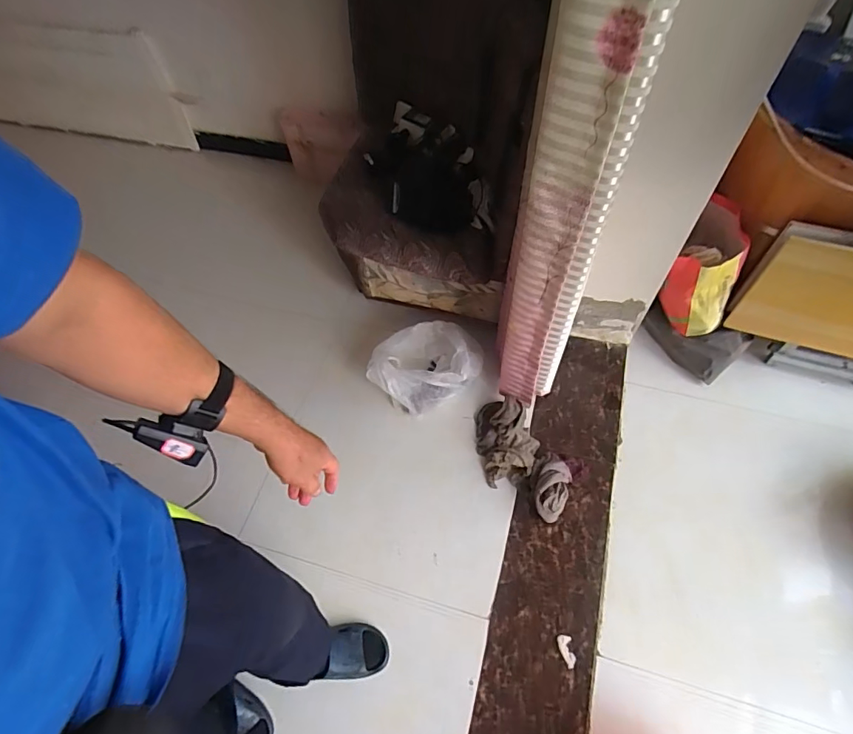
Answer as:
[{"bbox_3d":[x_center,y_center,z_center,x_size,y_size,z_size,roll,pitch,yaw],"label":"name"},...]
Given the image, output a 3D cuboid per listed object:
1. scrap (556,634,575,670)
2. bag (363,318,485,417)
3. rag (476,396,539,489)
[{"bbox_3d":[0.351,0.712,1.213,0.038,0.004,0.073,-6,58,1],"label":"scrap"},{"bbox_3d":[-0.001,-0.015,1.566,0.380,0.147,0.268,-15,60,-5],"label":"bag"},{"bbox_3d":[0.240,0.220,1.470,0.177,0.074,0.256,-16,60,-5],"label":"rag"}]

